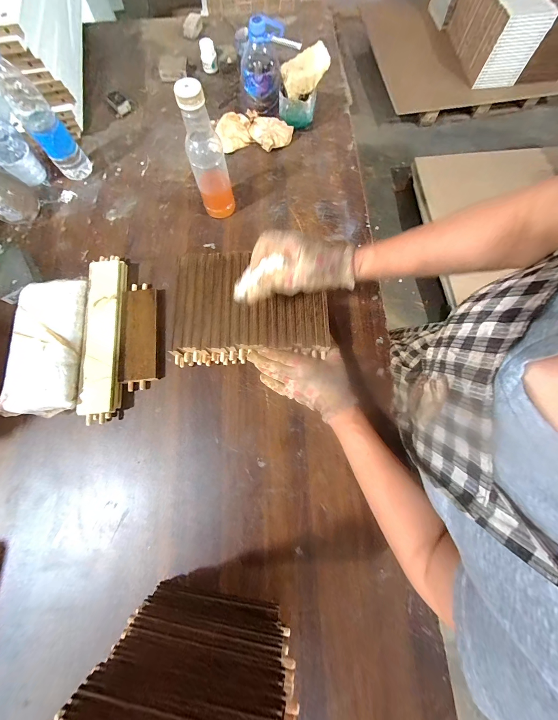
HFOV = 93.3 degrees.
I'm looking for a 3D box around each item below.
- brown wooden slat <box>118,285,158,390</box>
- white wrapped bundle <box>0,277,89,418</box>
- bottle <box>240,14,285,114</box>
[{"bbox_3d":[-0.253,-0.047,0.482,0.060,0.019,0.196,-6,74,-1],"label":"brown wooden slat"},{"bbox_3d":[-0.389,-0.026,0.454,0.107,0.063,0.230,-4,74,0],"label":"white wrapped bundle"},{"bbox_3d":[-0.039,-0.651,0.586,0.097,0.136,0.095,-8,74,-1],"label":"bottle"}]

